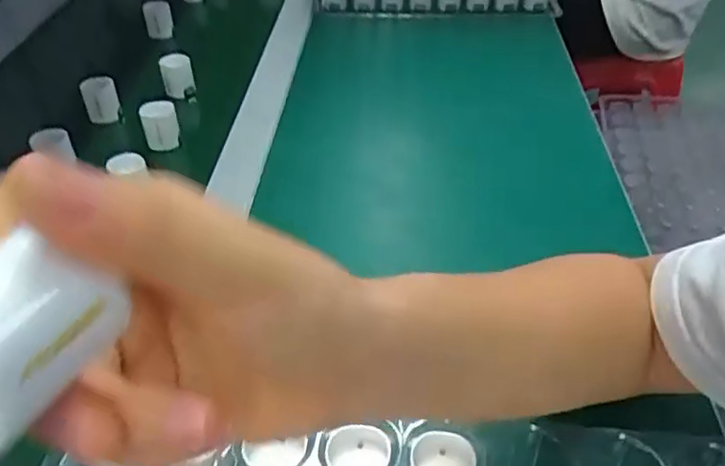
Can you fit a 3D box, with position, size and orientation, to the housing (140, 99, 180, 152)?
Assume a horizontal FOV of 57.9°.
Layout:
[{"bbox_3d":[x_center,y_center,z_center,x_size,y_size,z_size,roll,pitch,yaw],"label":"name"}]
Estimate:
[{"bbox_3d":[-0.185,-0.098,0.600,0.030,0.039,0.027,-17,41,-19],"label":"housing"}]

